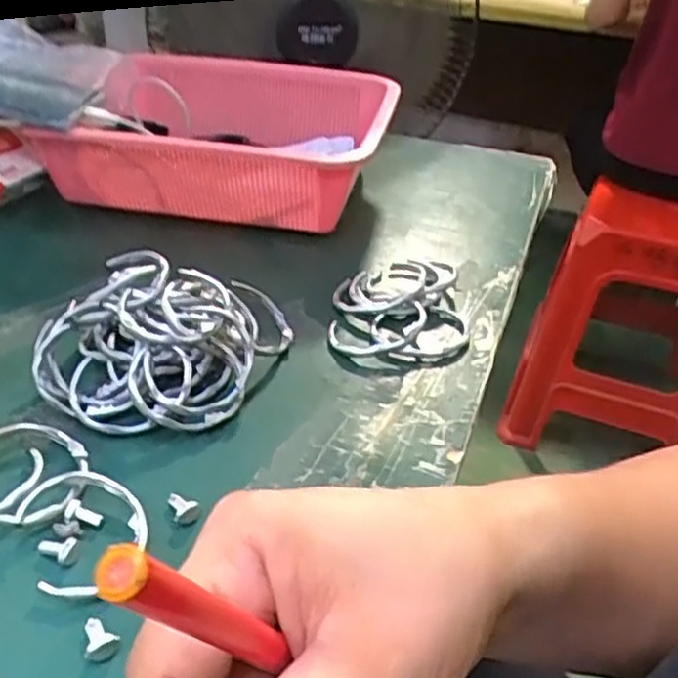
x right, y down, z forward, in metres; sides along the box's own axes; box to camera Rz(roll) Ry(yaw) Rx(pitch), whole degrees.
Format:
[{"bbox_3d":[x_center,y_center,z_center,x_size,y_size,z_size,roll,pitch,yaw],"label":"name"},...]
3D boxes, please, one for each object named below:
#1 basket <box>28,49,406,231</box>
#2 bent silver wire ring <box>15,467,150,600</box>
[{"bbox_3d":[-0.091,-0.177,0.652,0.261,0.103,0.237,8,36,9],"label":"basket"},{"bbox_3d":[-0.124,0.090,0.340,0.062,0.011,0.063,11,40,-10],"label":"bent silver wire ring"}]

